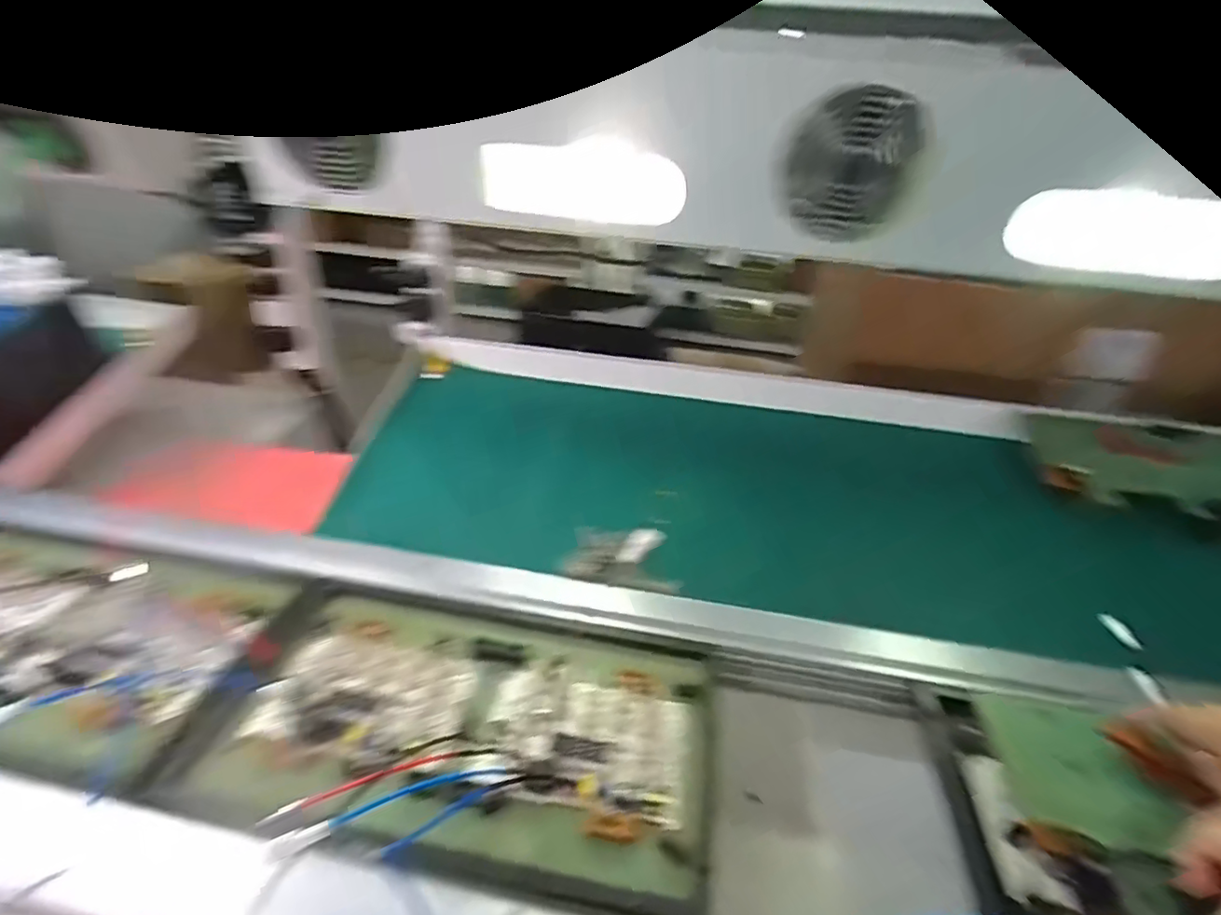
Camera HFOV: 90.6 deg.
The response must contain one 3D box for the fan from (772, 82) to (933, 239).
[{"bbox_3d":[0.191,-0.237,0.490,0.037,0.110,0.112,-22,41,-39],"label":"fan"}]

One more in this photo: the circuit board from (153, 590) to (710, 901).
[{"bbox_3d":[-0.102,0.185,0.429,0.337,0.032,0.200,10,31,4],"label":"circuit board"}]

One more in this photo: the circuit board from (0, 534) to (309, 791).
[{"bbox_3d":[-0.431,0.128,0.455,0.318,0.048,0.185,10,31,5],"label":"circuit board"}]

